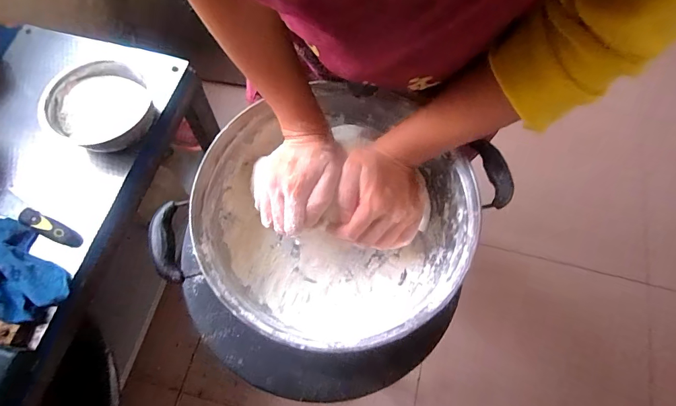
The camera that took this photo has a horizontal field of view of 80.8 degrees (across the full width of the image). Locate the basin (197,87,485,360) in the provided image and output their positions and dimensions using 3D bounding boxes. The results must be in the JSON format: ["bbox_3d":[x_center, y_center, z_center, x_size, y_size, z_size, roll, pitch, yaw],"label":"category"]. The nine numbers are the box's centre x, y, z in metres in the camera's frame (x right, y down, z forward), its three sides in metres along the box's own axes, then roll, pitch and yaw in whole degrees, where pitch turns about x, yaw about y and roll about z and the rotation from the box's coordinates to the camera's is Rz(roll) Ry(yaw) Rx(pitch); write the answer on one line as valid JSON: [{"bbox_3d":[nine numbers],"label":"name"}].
[{"bbox_3d":[-0.003,0.014,0.421,0.266,0.087,0.261,0,66,1],"label":"basin"}]

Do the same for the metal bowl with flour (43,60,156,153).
[{"bbox_3d":[-0.414,-0.170,0.711,0.172,0.057,0.162,0,66,1],"label":"metal bowl with flour"}]

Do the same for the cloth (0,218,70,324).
[{"bbox_3d":[-0.513,0.092,0.595,0.206,0.059,0.116,39,72,17],"label":"cloth"}]

